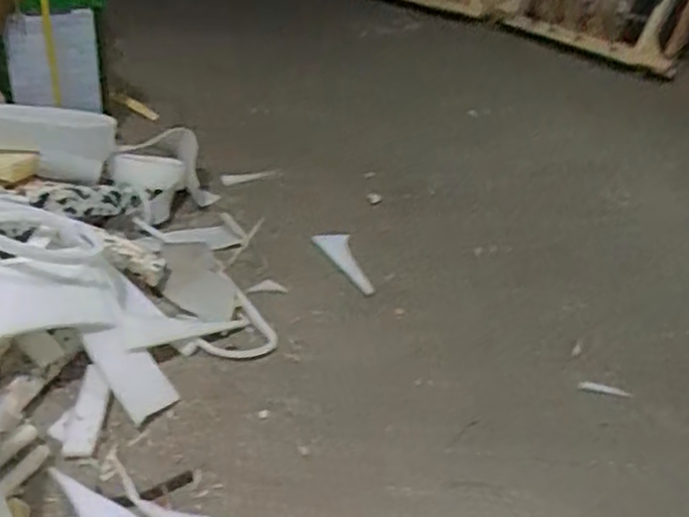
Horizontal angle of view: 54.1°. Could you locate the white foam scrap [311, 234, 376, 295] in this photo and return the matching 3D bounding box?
[{"bbox_3d":[-0.004,0.006,1.226,0.067,0.017,0.177,-3,33,-16],"label":"white foam scrap"}]

